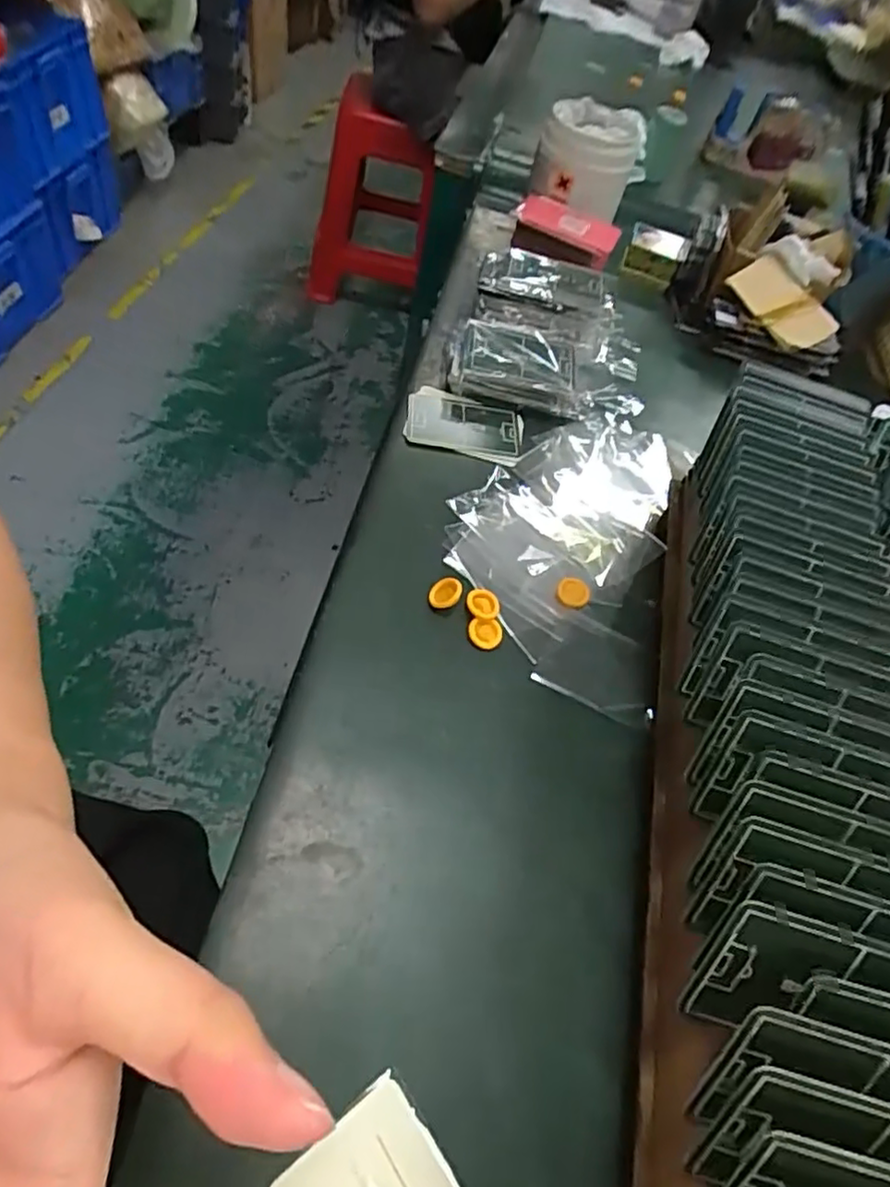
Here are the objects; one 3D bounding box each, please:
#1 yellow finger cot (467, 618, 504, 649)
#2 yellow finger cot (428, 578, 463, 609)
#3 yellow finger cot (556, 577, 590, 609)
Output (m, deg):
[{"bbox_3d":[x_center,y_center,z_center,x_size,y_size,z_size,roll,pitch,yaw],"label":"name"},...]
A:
[{"bbox_3d":[0.023,0.023,0.370,0.020,0.005,0.018,8,53,-8],"label":"yellow finger cot"},{"bbox_3d":[0.000,0.000,0.375,0.020,0.005,0.020,-5,71,15],"label":"yellow finger cot"},{"bbox_3d":[0.080,0.000,0.400,0.020,0.005,0.020,7,54,-9],"label":"yellow finger cot"}]

